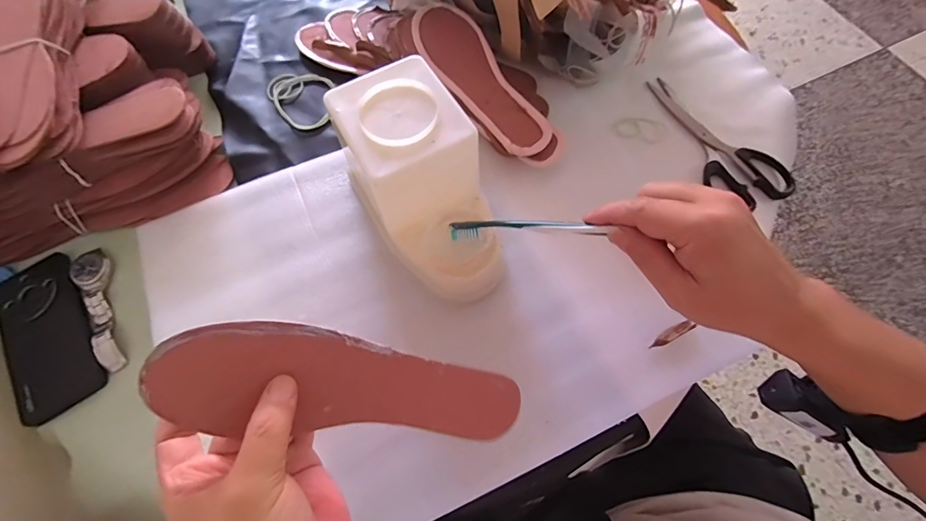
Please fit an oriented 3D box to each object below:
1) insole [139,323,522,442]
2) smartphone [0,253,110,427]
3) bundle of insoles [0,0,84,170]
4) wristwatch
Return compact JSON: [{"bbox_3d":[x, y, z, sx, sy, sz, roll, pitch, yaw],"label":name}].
[{"bbox_3d":[-0.067,0.079,0.270,0.224,0.006,0.064,8,91,-19],"label":"insole"},{"bbox_3d":[-0.415,0.072,0.422,0.080,0.011,0.167,-32,69,-13],"label":"smartphone"},{"bbox_3d":[-0.432,-0.194,0.417,0.082,0.039,0.242,-17,67,-7],"label":"bundle of insoles"},{"bbox_3d":[-0.362,0.047,0.429,0.036,0.012,0.134,-31,69,-12],"label":"wristwatch"}]

